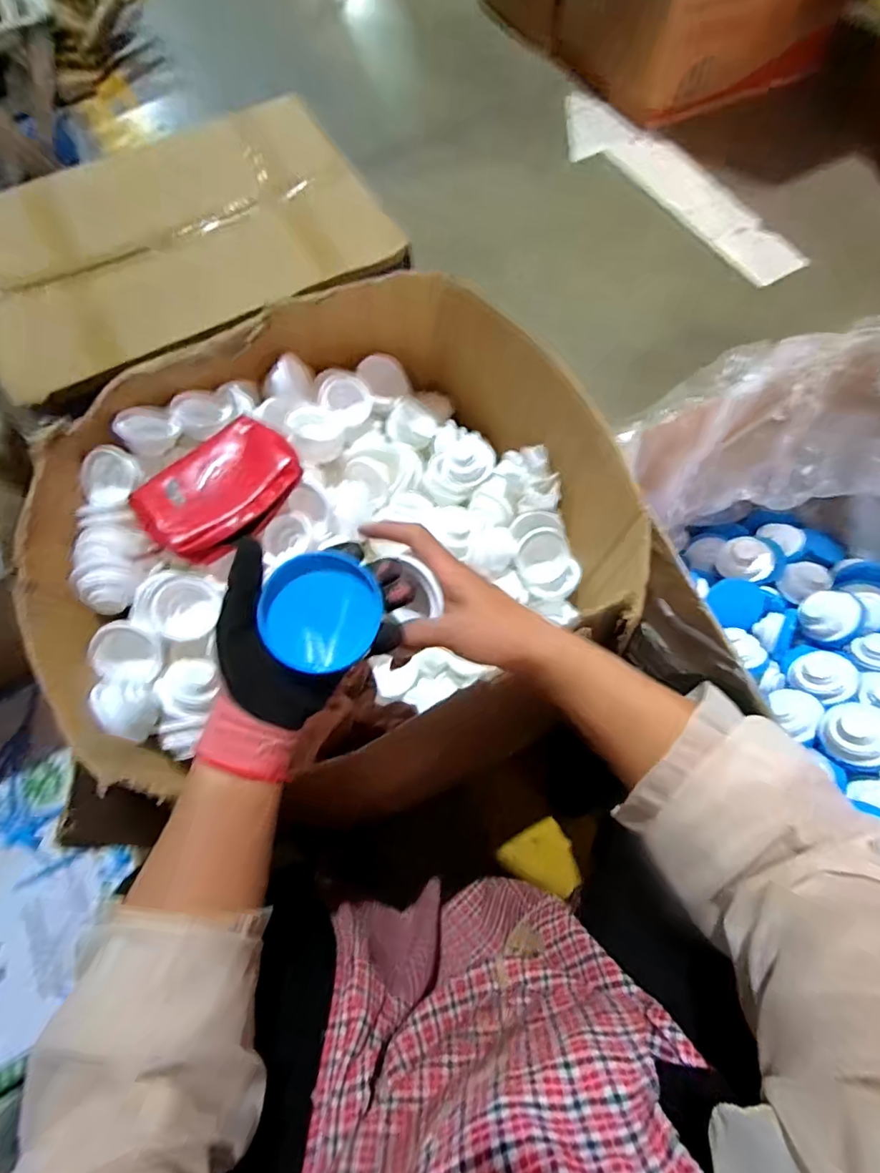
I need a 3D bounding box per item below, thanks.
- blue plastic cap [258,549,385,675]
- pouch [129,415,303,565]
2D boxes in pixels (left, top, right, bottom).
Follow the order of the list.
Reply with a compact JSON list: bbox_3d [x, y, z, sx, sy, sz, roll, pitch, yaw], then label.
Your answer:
[{"bbox_3d":[-0.079,0.016,0.366,0.075,0.020,0.075,0,83,-2],"label":"blue plastic cap"},{"bbox_3d":[-0.255,-0.116,0.628,0.130,0.032,0.182,35,74,14],"label":"pouch"}]

